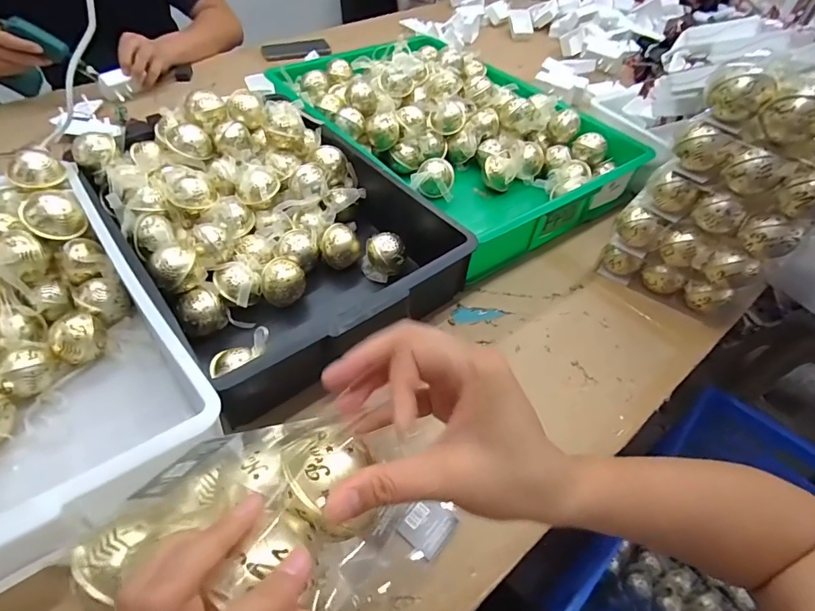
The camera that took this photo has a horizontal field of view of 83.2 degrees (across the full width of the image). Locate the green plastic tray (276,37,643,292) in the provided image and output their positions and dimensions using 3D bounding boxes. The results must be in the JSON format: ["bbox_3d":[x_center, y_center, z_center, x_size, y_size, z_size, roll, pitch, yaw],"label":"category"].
[{"bbox_3d":[0.060,-0.312,0.818,0.406,0.128,0.581,-27,55,-24],"label":"green plastic tray"}]

